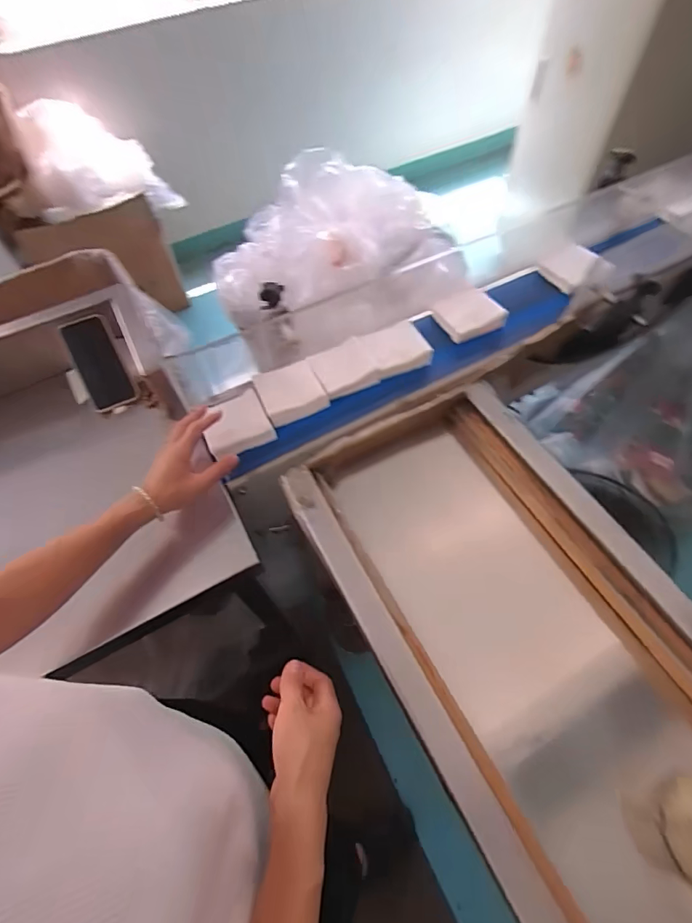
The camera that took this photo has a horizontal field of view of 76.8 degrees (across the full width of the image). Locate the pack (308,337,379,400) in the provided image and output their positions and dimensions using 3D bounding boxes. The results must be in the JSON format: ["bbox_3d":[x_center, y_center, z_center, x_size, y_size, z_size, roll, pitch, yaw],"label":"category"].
[{"bbox_3d":[-0.004,-0.156,0.738,0.096,0.034,0.081,-24,61,-10],"label":"pack"}]

